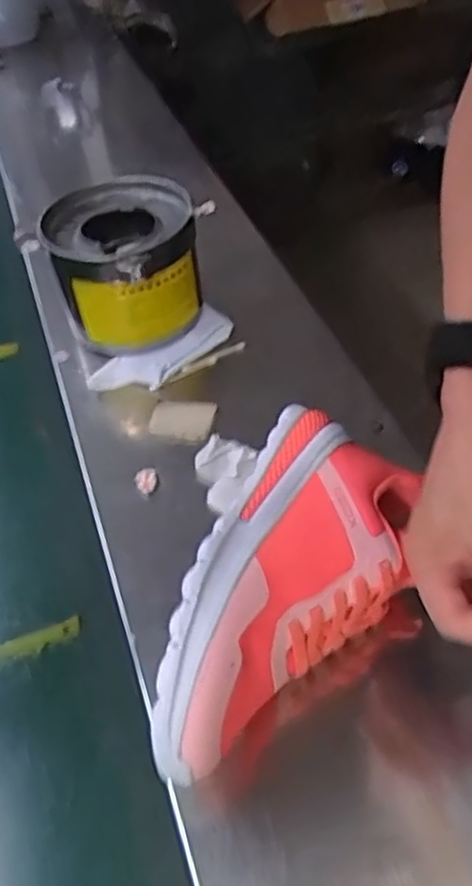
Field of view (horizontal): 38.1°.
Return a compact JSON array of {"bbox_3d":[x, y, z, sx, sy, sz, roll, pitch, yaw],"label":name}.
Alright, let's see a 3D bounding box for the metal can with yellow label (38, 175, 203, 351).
[{"bbox_3d":[-0.107,-0.169,0.672,0.135,0.118,0.141,-2,51,3],"label":"metal can with yellow label"}]

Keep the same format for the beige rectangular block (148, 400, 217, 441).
[{"bbox_3d":[-0.048,-0.022,0.613,0.057,0.005,0.043,6,52,9],"label":"beige rectangular block"}]

